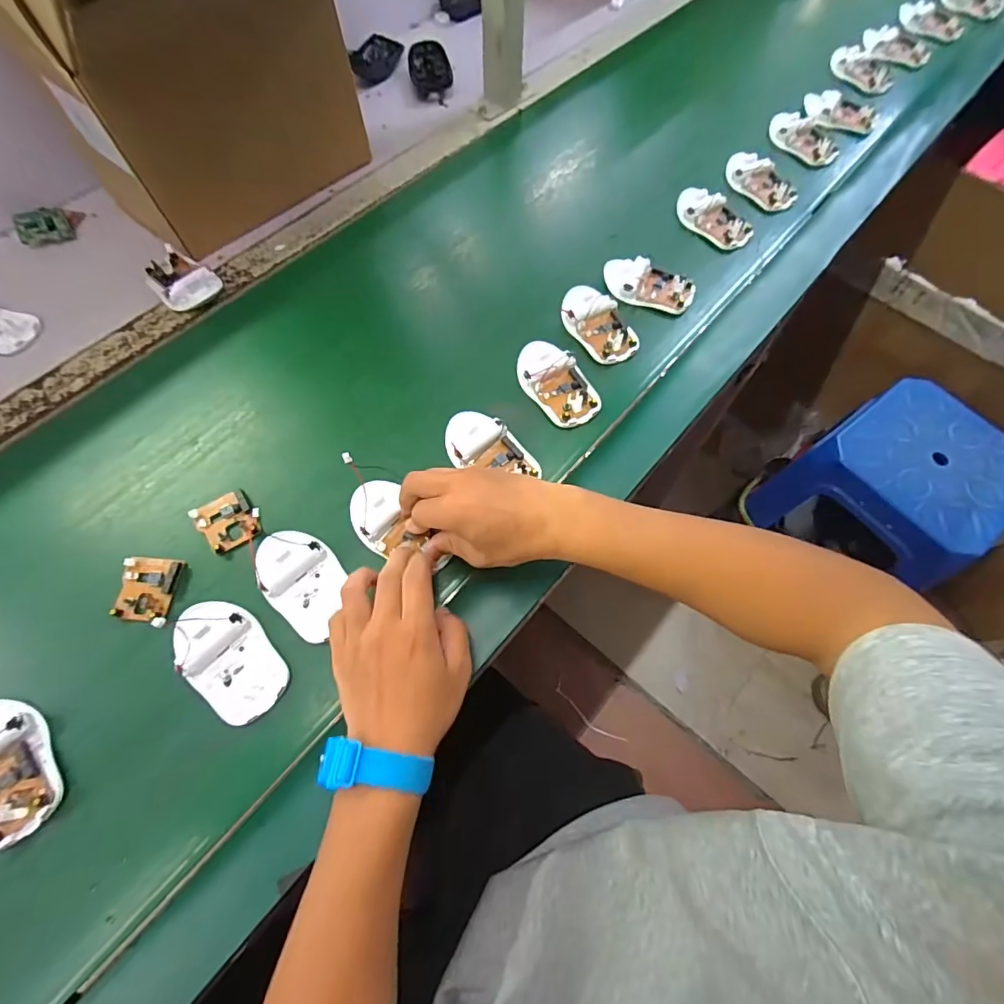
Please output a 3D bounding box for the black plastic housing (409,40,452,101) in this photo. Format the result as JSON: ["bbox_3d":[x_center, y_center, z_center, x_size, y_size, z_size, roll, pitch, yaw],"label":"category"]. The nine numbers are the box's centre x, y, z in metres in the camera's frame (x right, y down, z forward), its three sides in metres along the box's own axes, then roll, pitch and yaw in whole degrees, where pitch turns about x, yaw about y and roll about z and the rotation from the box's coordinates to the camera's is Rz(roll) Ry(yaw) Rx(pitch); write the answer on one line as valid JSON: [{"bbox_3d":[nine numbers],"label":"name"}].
[{"bbox_3d":[-0.104,-0.631,0.730,0.059,0.024,0.097,-8,65,-4],"label":"black plastic housing"}]

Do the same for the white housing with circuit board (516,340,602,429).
[{"bbox_3d":[0.053,-0.118,0.482,0.057,0.022,0.096,-24,67,-11],"label":"white housing with circuit board"}]

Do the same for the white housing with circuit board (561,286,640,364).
[{"bbox_3d":[0.101,-0.186,0.515,0.052,0.023,0.094,-30,68,-14],"label":"white housing with circuit board"}]

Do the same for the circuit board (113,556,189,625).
[{"bbox_3d":[-0.284,0.070,0.401,0.045,0.008,0.052,5,65,2],"label":"circuit board"}]

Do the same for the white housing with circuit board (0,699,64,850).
[{"bbox_3d":[-0.341,0.179,0.341,0.052,0.020,0.095,-40,71,-17],"label":"white housing with circuit board"}]

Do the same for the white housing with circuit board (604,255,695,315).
[{"bbox_3d":[0.160,-0.235,0.546,0.096,0.019,0.056,14,65,6],"label":"white housing with circuit board"}]

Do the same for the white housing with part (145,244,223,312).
[{"bbox_3d":[-0.356,-0.251,0.545,0.100,0.025,0.058,40,71,17],"label":"white housing with part"}]

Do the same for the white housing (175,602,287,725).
[{"bbox_3d":[-0.205,0.114,0.372,0.055,0.025,0.098,-39,71,-17],"label":"white housing"}]

